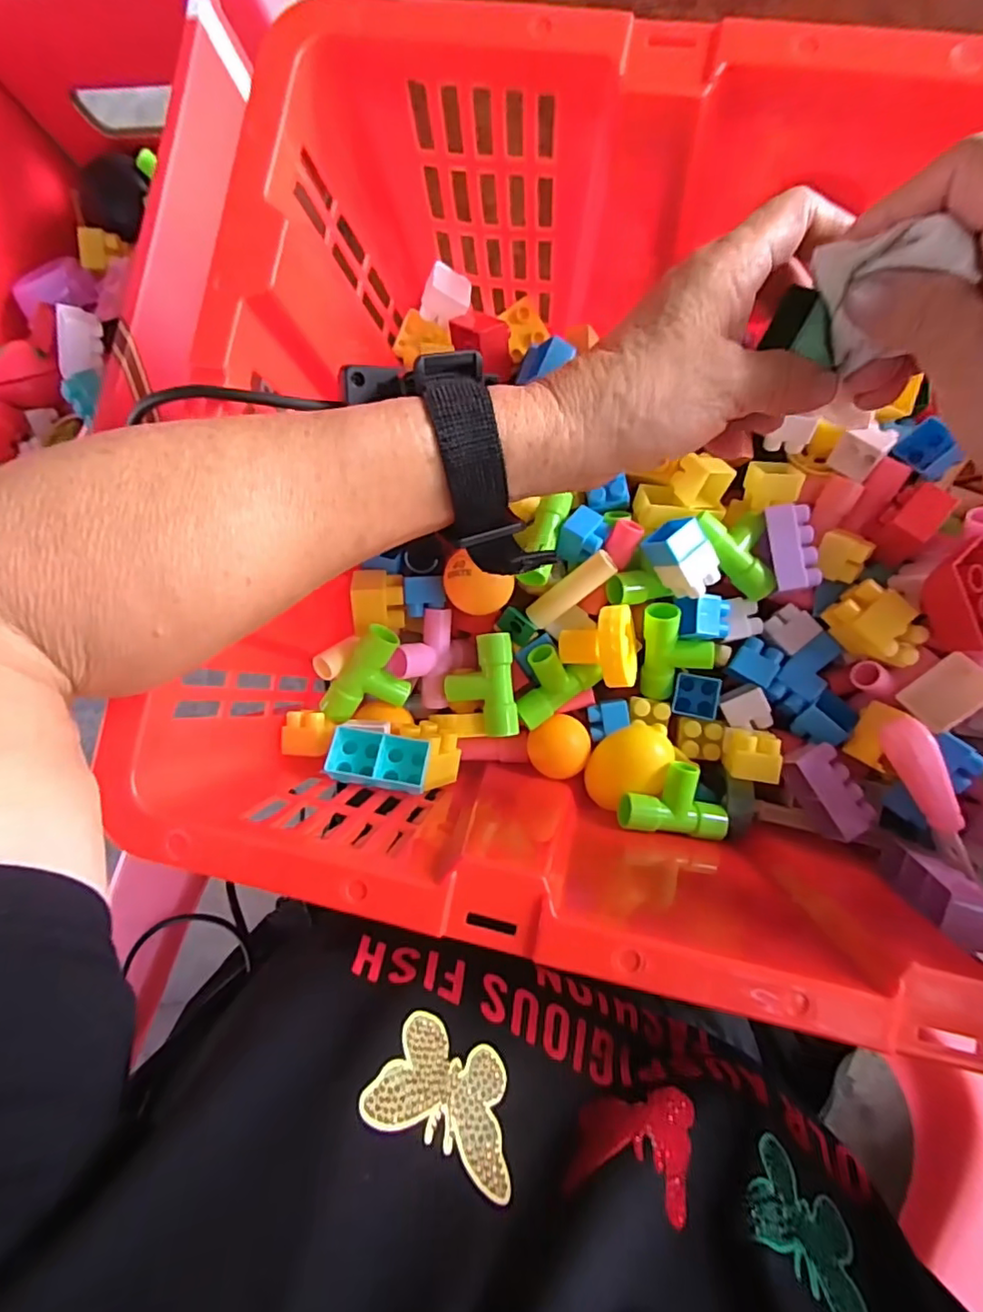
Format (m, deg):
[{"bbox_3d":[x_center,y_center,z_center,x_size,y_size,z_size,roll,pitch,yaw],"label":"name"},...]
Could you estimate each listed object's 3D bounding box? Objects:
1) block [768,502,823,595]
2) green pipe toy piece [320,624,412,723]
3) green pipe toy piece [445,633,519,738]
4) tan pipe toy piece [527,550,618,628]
[{"bbox_3d":[0.163,-0.058,0.322,0.022,0.019,0.046,-6,86,6],"label":"block"},{"bbox_3d":[-0.065,0.014,0.327,0.039,0.014,0.056,30,103,-18],"label":"green pipe toy piece"},{"bbox_3d":[-0.006,0.017,0.331,0.038,0.019,0.056,-5,86,6],"label":"green pipe toy piece"},{"bbox_3d":[0.045,-0.038,0.333,0.056,0.011,0.016,-38,83,26],"label":"tan pipe toy piece"}]

